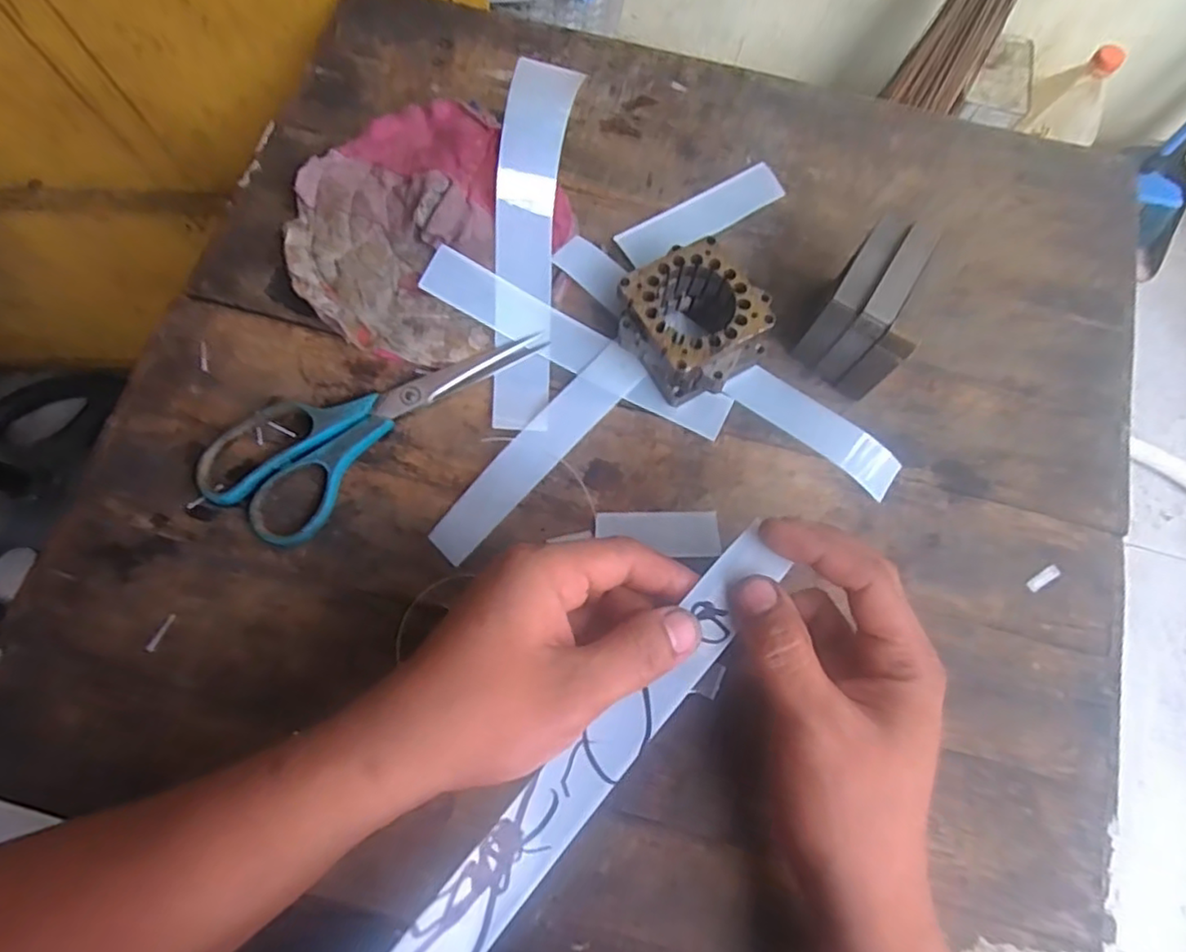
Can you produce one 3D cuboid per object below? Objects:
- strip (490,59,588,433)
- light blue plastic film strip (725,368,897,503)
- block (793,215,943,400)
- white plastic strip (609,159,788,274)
[{"bbox_3d":[-0.037,-0.123,0.358,0.046,0.087,0.181,4,73,-1],"label":"strip"},{"bbox_3d":[0.131,-0.030,0.382,0.107,0.007,0.029,37,76,9],"label":"light blue plastic film strip"},{"bbox_3d":[0.154,-0.092,0.366,0.047,0.075,0.069,28,74,6],"label":"block"},{"bbox_3d":[0.069,-0.166,0.415,0.113,0.004,0.032,-32,81,-10],"label":"white plastic strip"}]

